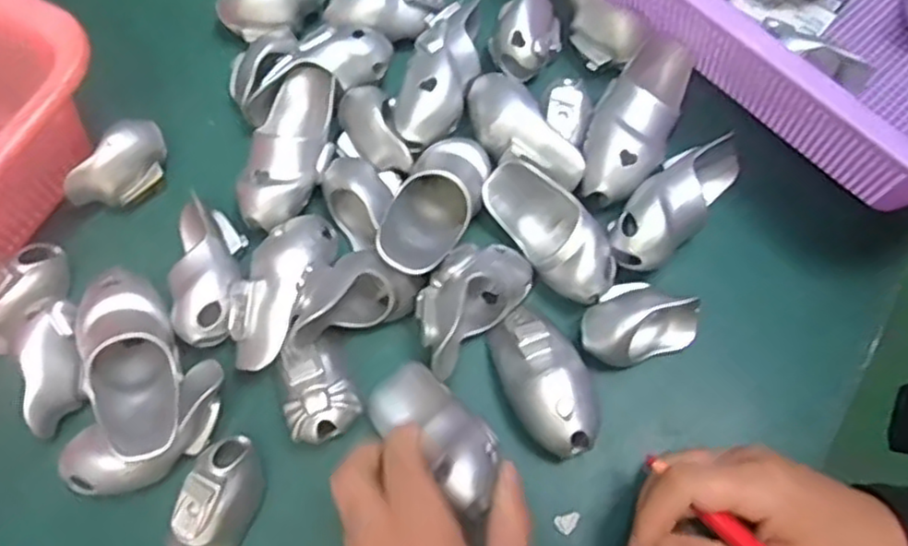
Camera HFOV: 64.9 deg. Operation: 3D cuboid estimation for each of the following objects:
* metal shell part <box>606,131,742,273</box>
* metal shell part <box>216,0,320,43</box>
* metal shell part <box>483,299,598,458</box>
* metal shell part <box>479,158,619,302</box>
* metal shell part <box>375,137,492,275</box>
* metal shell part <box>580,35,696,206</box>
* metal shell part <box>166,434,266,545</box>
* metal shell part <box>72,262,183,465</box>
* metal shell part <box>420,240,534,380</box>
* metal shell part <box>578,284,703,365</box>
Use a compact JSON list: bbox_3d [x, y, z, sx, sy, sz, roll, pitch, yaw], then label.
[{"bbox_3d":[0.116,-0.040,0.361,0.033,0.030,0.094,43,60,14],"label":"metal shell part"},{"bbox_3d":[-0.109,-0.155,0.421,0.057,0.019,0.032,-2,104,15],"label":"metal shell part"},{"bbox_3d":[0.043,0.051,0.337,0.037,0.033,0.071,-22,72,-8],"label":"metal shell part"},{"bbox_3d":[0.048,-0.022,0.357,0.033,0.030,0.079,-39,75,-13],"label":"metal shell part"},{"bbox_3d":[-0.012,-0.030,0.360,0.040,0.031,0.084,23,57,8],"label":"metal shell part"},{"bbox_3d":[0.097,-0.084,0.377,0.038,0.032,0.102,26,72,9],"label":"metal shell part"},{"bbox_3d":[-0.106,0.103,0.319,0.029,0.031,0.058,23,72,8],"label":"metal shell part"},{"bbox_3d":[-0.150,0.043,0.338,0.041,0.028,0.092,-26,72,-9],"label":"metal shell part"},{"bbox_3d":[0.006,0.009,0.332,0.037,0.019,0.069,43,75,14],"label":"metal shell part"},{"bbox_3d":[0.089,0.023,0.348,0.057,0.038,0.035,-17,71,-6],"label":"metal shell part"}]

